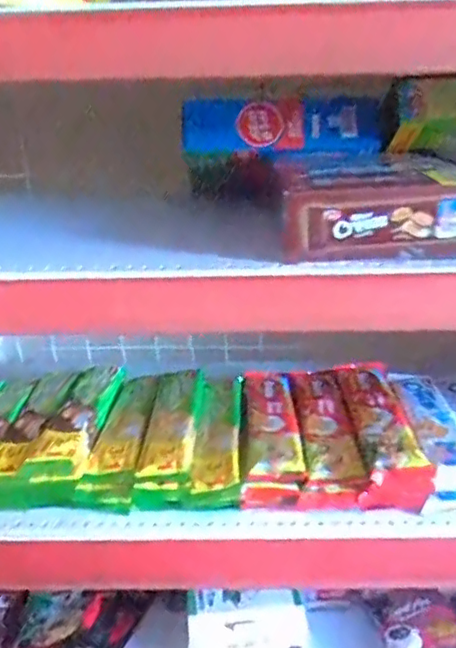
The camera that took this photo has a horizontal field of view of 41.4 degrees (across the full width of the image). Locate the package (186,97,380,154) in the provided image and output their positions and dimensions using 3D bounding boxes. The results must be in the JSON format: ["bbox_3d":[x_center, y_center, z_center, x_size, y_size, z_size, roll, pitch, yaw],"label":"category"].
[{"bbox_3d":[0.053,-0.202,0.610,0.191,0.051,0.061,5,24,14],"label":"package"}]

